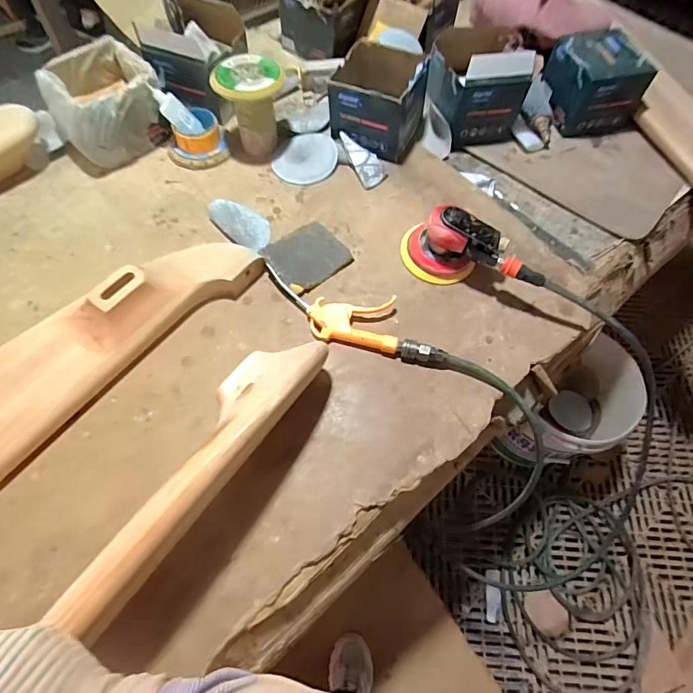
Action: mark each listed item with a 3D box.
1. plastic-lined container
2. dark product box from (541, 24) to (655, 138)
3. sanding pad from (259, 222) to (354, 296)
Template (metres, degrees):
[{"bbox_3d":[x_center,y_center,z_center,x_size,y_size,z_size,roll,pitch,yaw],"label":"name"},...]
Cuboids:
[{"bbox_3d":[-0.405,-0.411,0.755,0.169,0.110,0.143,-35,71,-18],"label":"plastic-lined container"},{"bbox_3d":[0.469,-0.499,0.844,0.141,0.116,0.144,-16,66,-11],"label":"dark product box"},{"bbox_3d":[-0.061,-0.140,0.680,0.118,0.014,0.099,-35,75,-24],"label":"sanding pad"}]

